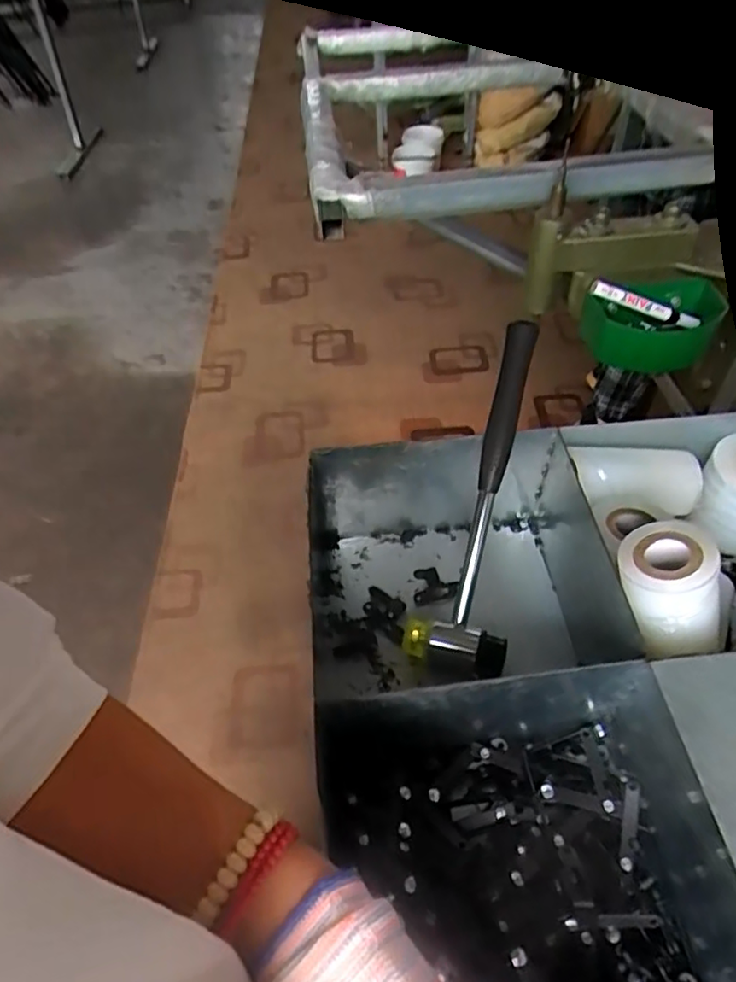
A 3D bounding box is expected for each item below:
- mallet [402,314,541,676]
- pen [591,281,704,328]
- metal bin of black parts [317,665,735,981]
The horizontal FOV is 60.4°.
[{"bbox_3d":[0.093,0.003,0.495,0.074,0.025,0.267,12,91,11],"label":"mallet"},{"bbox_3d":[0.313,-0.208,0.712,0.140,0.018,0.015,14,49,-15],"label":"pen"},{"bbox_3d":[0.103,0.299,0.290,0.236,0.104,0.429,-6,49,-1],"label":"metal bin of black parts"}]

